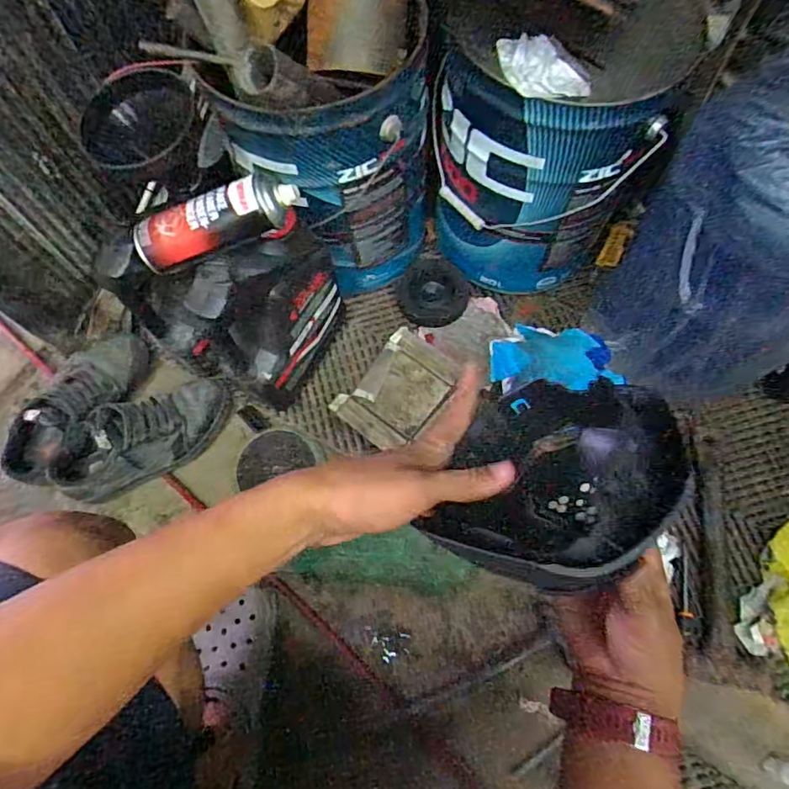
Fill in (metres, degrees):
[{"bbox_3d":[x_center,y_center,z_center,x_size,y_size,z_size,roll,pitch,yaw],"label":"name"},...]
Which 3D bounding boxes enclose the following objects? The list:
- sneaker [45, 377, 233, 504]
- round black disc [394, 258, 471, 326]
[{"bbox_3d":[-0.372,0.064,0.812,0.272,0.098,0.100,-29,70,-8],"label":"sneaker"},{"bbox_3d":[0.064,-0.172,0.904,0.114,0.016,0.121,-15,74,12],"label":"round black disc"}]

